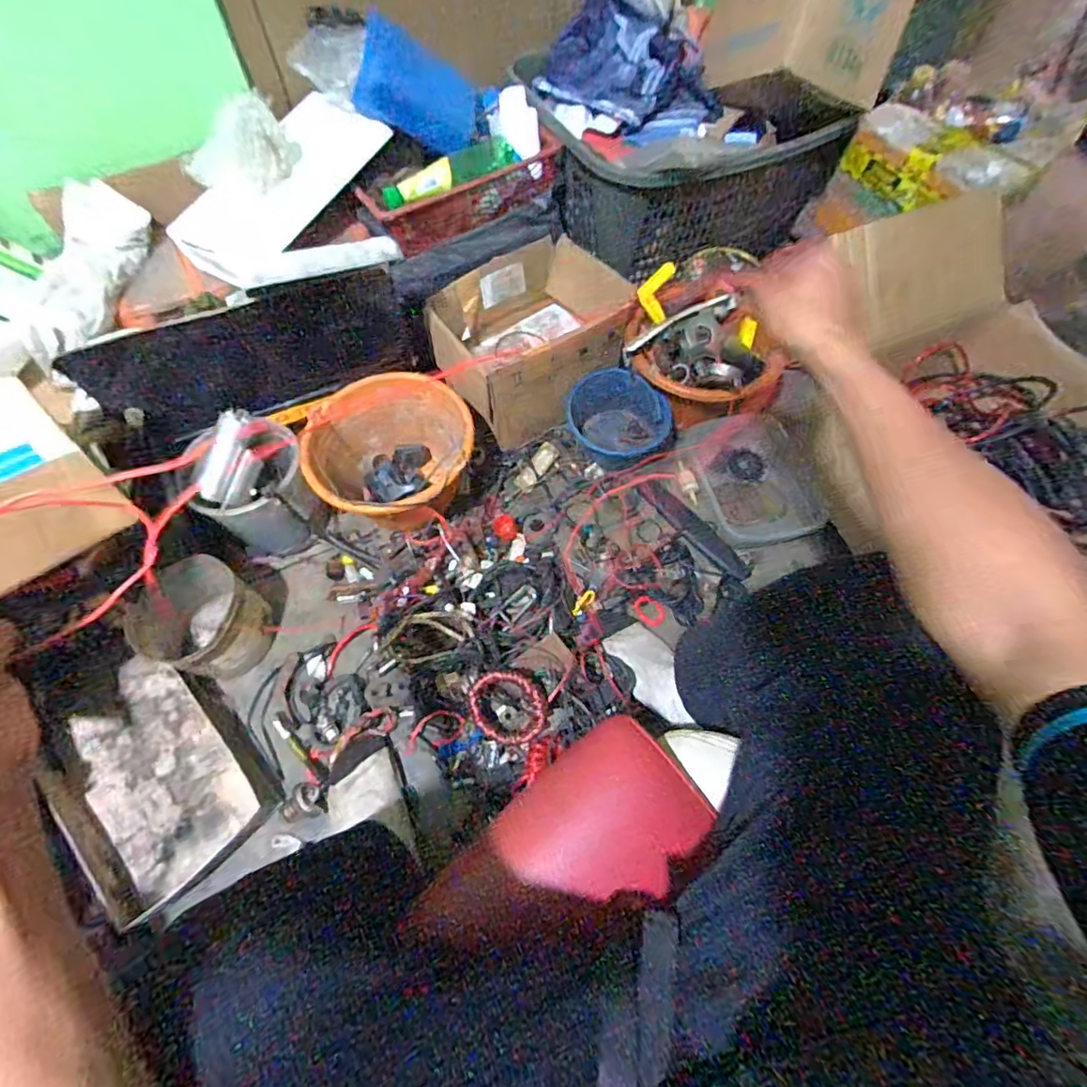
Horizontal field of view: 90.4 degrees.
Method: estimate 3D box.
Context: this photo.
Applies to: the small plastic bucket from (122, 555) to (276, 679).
[{"bbox_3d":[-0.495,0.121,0.793,0.166,0.113,0.151,0,63,0],"label":"small plastic bucket"}]

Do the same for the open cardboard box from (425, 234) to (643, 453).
[{"bbox_3d":[-0.019,-0.360,0.960,0.324,0.158,0.254,-34,68,-17],"label":"open cardboard box"}]

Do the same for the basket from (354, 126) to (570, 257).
[{"bbox_3d":[-0.118,-0.577,0.892,0.339,0.072,0.096,-27,66,-14],"label":"basket"}]

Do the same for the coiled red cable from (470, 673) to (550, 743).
[{"bbox_3d":[-0.046,0.213,0.711,0.099,0.054,0.094,-16,64,-9],"label":"coiled red cable"}]

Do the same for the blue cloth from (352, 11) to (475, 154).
[{"bbox_3d":[-0.189,-0.687,0.825,0.175,0.115,0.022,12,27,-28],"label":"blue cloth"}]

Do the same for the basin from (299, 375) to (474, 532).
[{"bbox_3d":[-0.244,-0.133,0.877,0.245,0.156,0.242,0,63,0],"label":"basin"}]

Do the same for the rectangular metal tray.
[{"bbox_3d":[-0.524,0.312,0.740,0.222,0.094,0.307,-40,70,-19],"label":"rectangular metal tray"}]

